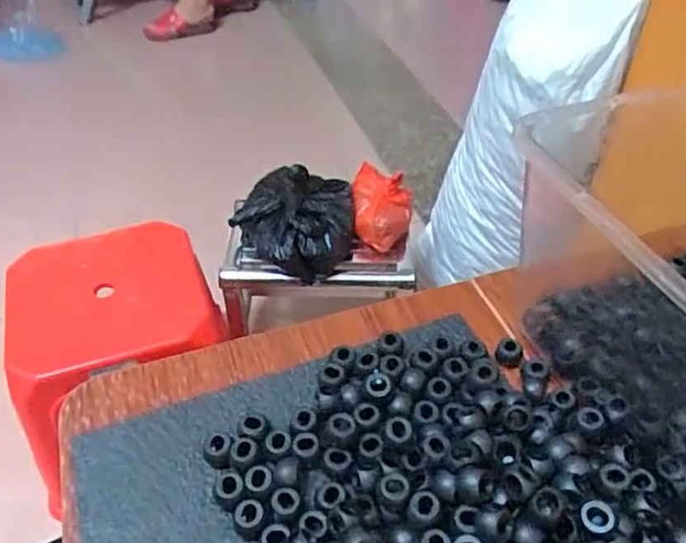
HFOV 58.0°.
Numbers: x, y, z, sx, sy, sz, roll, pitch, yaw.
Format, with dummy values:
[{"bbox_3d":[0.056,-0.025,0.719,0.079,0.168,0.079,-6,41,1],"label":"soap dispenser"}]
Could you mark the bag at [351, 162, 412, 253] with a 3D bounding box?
[{"bbox_3d":[0.062,-0.110,0.973,0.090,0.065,0.155,-1,44,0],"label":"bag"}]

